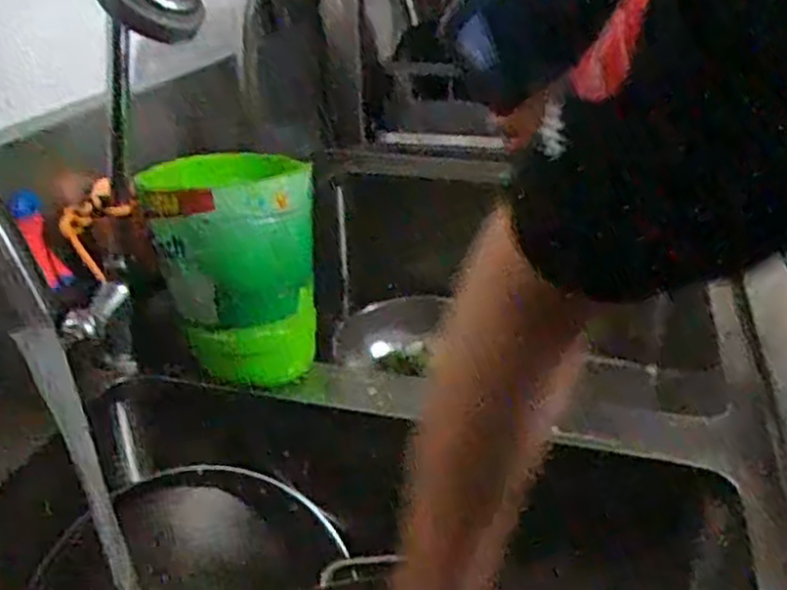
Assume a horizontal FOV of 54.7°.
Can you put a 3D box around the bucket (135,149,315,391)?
[{"bbox_3d":[-0.136,-0.034,0.669,0.141,0.152,0.190,-11,27,-17],"label":"bucket"}]

